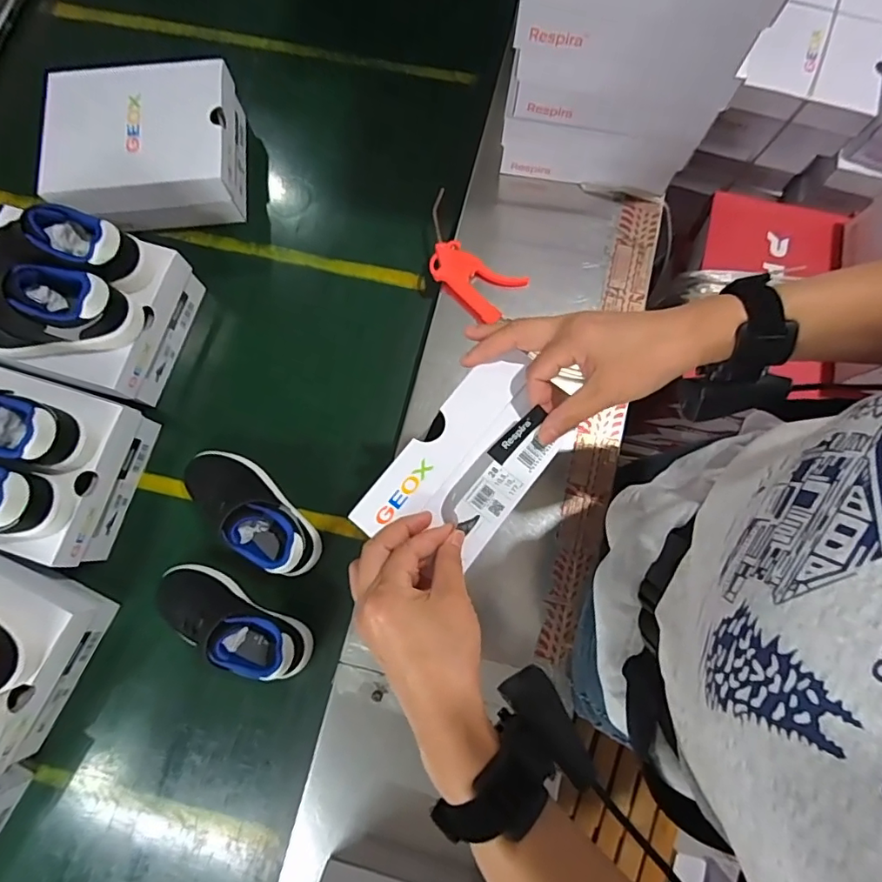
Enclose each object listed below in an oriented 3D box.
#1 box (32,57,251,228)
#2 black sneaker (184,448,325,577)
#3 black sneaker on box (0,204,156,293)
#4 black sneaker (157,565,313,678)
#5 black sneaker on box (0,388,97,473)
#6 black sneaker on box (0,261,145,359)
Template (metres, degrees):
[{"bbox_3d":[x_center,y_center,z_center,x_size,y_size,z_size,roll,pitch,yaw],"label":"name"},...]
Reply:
[{"bbox_3d":[-0.394,-0.396,0.697,0.225,0.088,0.187,-5,78,0],"label":"box"},{"bbox_3d":[-0.230,0.076,0.600,0.194,0.081,0.074,38,81,8],"label":"black sneaker"},{"bbox_3d":[-0.443,-0.218,0.579,0.190,0.096,0.069,6,78,2],"label":"black sneaker on box"},{"bbox_3d":[-0.242,0.202,0.575,0.190,0.081,0.069,24,80,6],"label":"black sneaker"},{"bbox_3d":[-0.478,-0.017,0.534,0.188,0.099,0.078,10,79,3],"label":"black sneaker on box"},{"bbox_3d":[-0.450,-0.141,0.568,0.195,0.094,0.078,-6,78,0],"label":"black sneaker on box"}]

